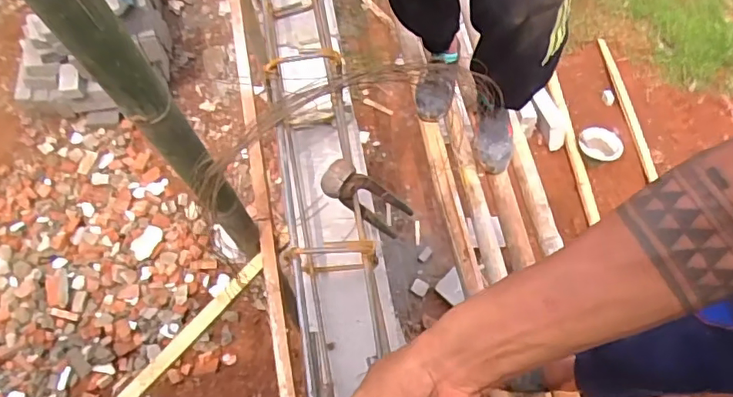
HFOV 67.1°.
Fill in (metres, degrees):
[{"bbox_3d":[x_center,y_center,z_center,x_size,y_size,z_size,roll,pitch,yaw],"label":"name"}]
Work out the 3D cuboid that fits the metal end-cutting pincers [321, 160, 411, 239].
[{"bbox_3d":[0.008,0.005,0.605,0.041,0.225,0.024,-29,68,10],"label":"metal end-cutting pincers"}]

